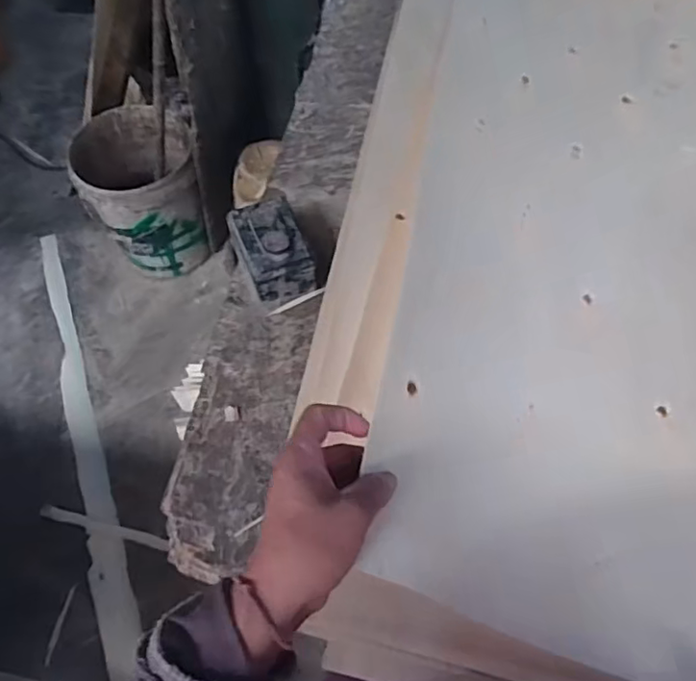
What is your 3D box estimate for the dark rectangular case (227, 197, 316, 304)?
[{"bbox_3d":[-0.089,-0.103,0.697,0.075,0.067,0.105,-20,62,-8],"label":"dark rectangular case"}]

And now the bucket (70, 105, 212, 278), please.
[{"bbox_3d":[-0.543,-0.400,1.618,0.296,0.356,0.312,-1,61,2],"label":"bucket"}]

